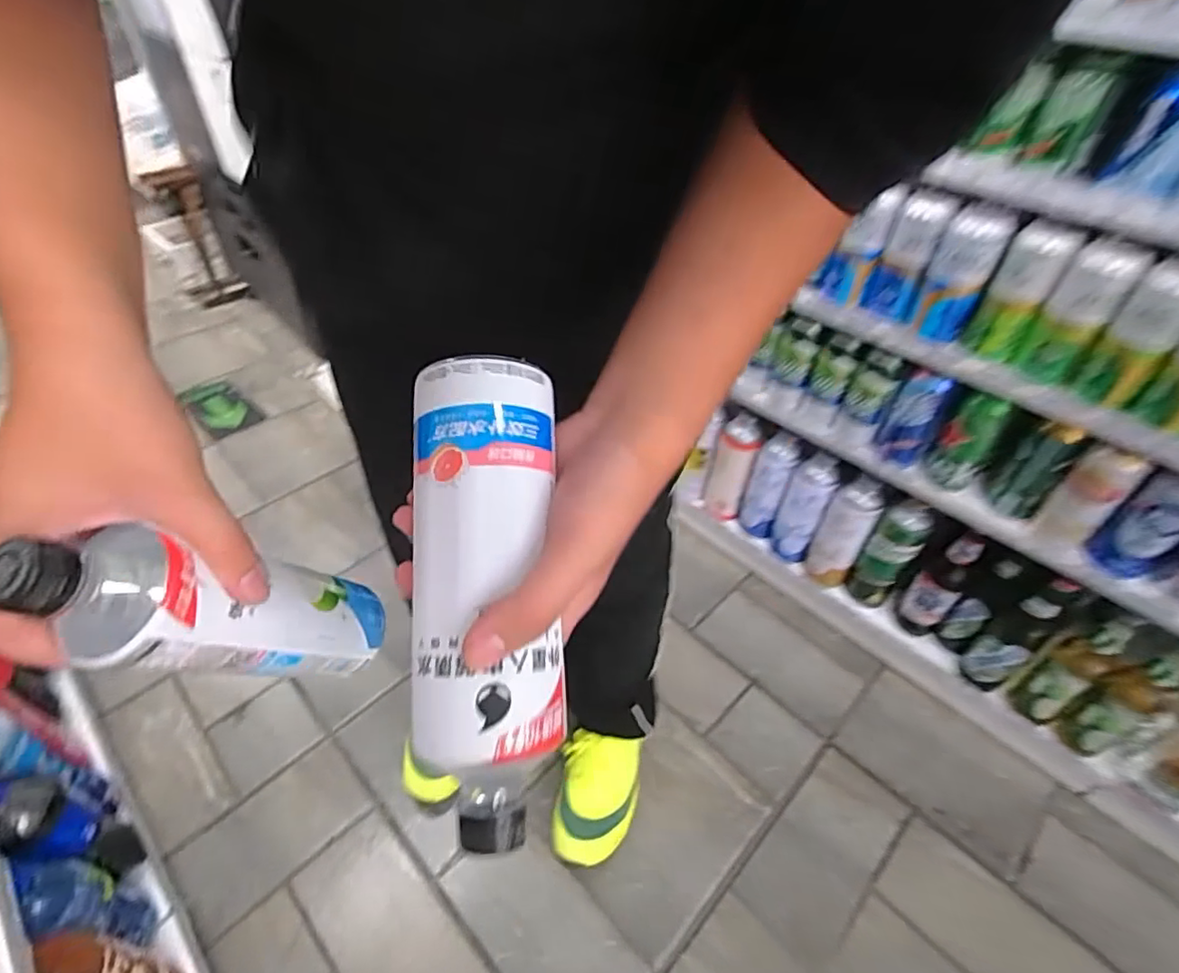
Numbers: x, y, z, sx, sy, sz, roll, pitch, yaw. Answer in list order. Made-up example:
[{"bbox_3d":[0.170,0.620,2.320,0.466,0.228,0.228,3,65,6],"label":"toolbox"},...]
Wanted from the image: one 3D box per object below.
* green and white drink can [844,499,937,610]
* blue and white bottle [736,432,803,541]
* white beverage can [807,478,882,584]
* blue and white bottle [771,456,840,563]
[{"bbox_3d":[0.531,0.123,1.056,0.078,0.235,0.055,28,50,24],"label":"green and white drink can"},{"bbox_3d":[0.347,0.003,1.161,0.076,0.224,0.070,16,46,13],"label":"blue and white bottle"},{"bbox_3d":[0.462,0.088,1.082,0.080,0.229,0.061,30,51,25],"label":"white beverage can"},{"bbox_3d":[0.402,0.046,1.124,0.077,0.227,0.064,20,47,17],"label":"blue and white bottle"}]

